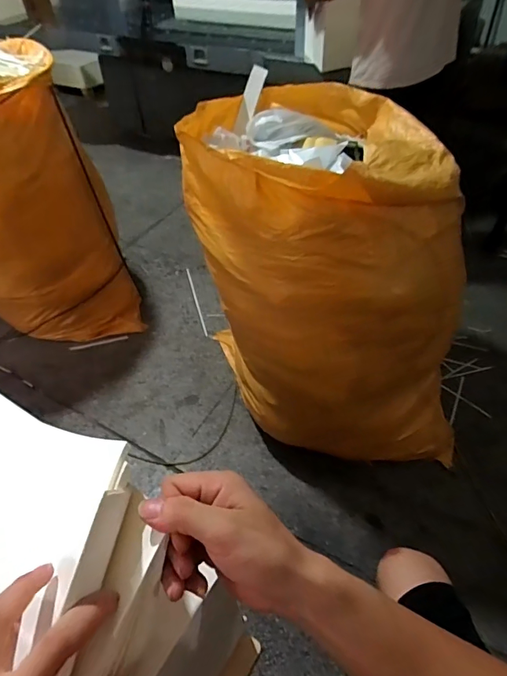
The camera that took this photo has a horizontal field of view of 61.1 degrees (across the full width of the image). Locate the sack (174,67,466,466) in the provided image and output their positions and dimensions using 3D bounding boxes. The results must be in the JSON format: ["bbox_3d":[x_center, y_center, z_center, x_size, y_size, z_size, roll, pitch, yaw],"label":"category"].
[{"bbox_3d":[0.184,-0.231,1.407,0.680,0.944,0.982,-13,48,-9],"label":"sack"}]

